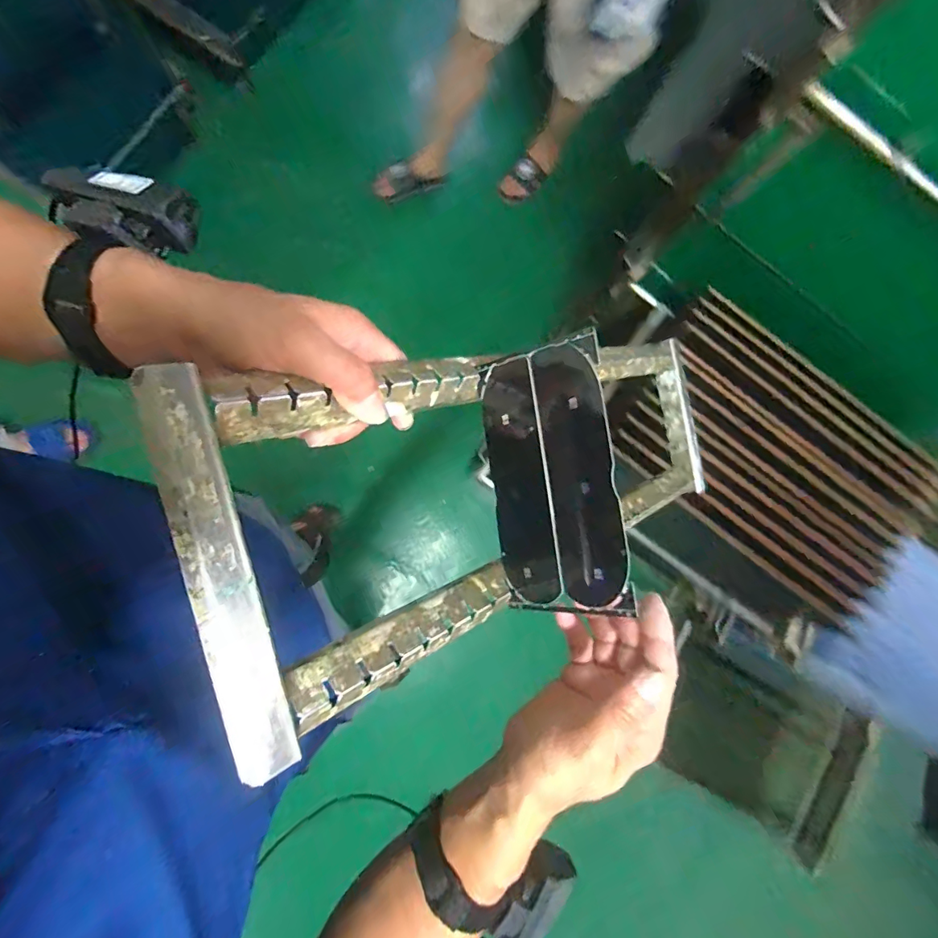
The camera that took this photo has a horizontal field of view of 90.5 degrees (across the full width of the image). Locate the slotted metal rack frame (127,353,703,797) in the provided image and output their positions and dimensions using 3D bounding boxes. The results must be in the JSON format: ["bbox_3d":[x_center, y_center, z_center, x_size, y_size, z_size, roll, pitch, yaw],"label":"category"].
[{"bbox_3d":[0.066,-0.006,0.371,0.527,0.023,0.171,-17,94,-44],"label":"slotted metal rack frame"}]

